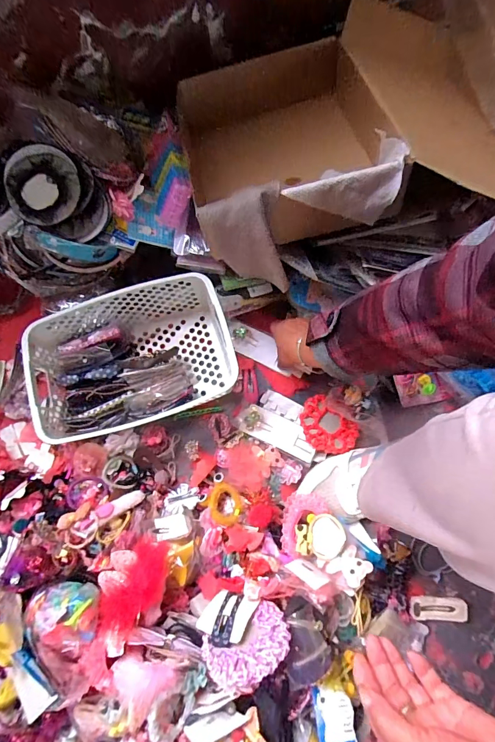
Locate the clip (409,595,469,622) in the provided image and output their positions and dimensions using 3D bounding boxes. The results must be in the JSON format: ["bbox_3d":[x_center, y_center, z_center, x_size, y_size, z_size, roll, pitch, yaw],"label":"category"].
[{"bbox_3d":[0.262,0.326,0.519,0.077,0.006,0.029,3,71,1],"label":"clip"}]

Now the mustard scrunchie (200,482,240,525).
[{"bbox_3d":[-0.037,0.189,0.535,0.062,0.010,0.062,7,35,-5],"label":"mustard scrunchie"}]

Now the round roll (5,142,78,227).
[{"bbox_3d":[-0.277,-0.250,0.512,0.100,0.030,0.100,0,90,-7],"label":"round roll"}]

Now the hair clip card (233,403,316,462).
[{"bbox_3d":[0.047,0.093,0.590,0.128,0.025,0.048,26,73,8],"label":"hair clip card"}]

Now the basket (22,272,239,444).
[{"bbox_3d":[-0.181,-0.010,0.582,0.313,0.101,0.204,-15,72,-5],"label":"basket"}]

